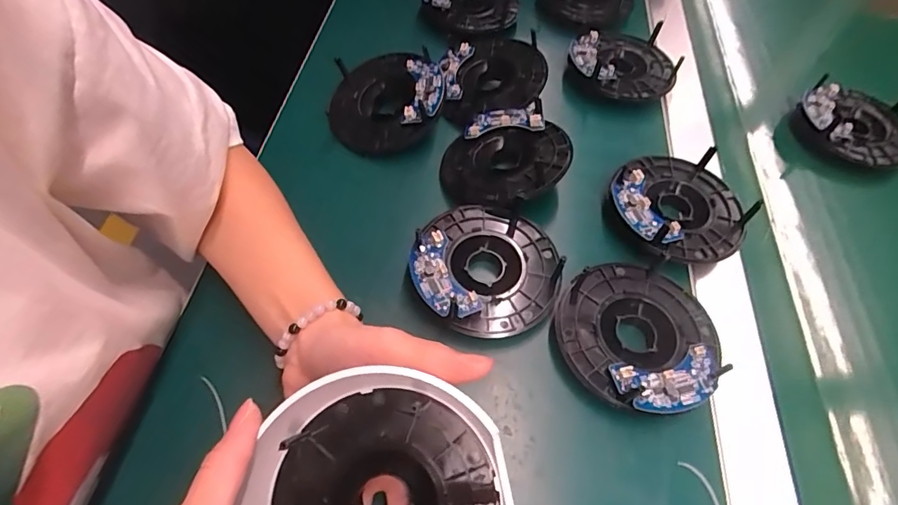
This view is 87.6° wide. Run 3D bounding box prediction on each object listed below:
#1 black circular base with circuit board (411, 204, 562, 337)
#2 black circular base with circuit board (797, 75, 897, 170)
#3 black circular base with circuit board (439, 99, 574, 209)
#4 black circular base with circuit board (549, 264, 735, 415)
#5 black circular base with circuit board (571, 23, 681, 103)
[{"bbox_3d":[0.025,0.010,0.319,0.097,0.023,0.101,1,58,-2],"label":"black circular base with circuit board"},{"bbox_3d":[0.380,-0.122,0.428,0.104,0.021,0.098,1,58,-2],"label":"black circular base with circuit board"},{"bbox_3d":[0.043,-0.076,0.371,0.101,0.016,0.094,-7,57,11],"label":"black circular base with circuit board"},{"bbox_3d":[0.121,0.050,0.299,0.098,0.023,0.098,1,58,-2],"label":"black circular base with circuit board"},{"bbox_3d":[0.169,-0.180,0.447,0.107,0.024,0.088,-17,60,-13],"label":"black circular base with circuit board"}]

